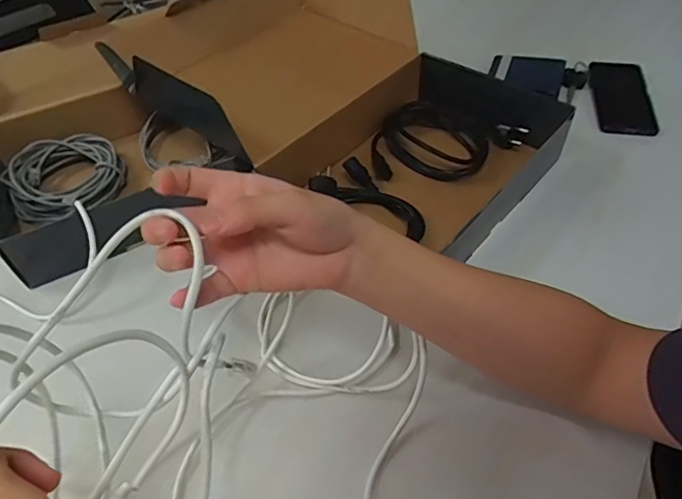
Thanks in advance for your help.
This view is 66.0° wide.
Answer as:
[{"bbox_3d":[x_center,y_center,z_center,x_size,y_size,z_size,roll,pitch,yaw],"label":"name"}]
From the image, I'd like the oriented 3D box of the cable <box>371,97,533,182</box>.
[{"bbox_3d":[0.142,-0.154,0.717,0.199,0.041,0.124,-2,49,0],"label":"cable"}]

